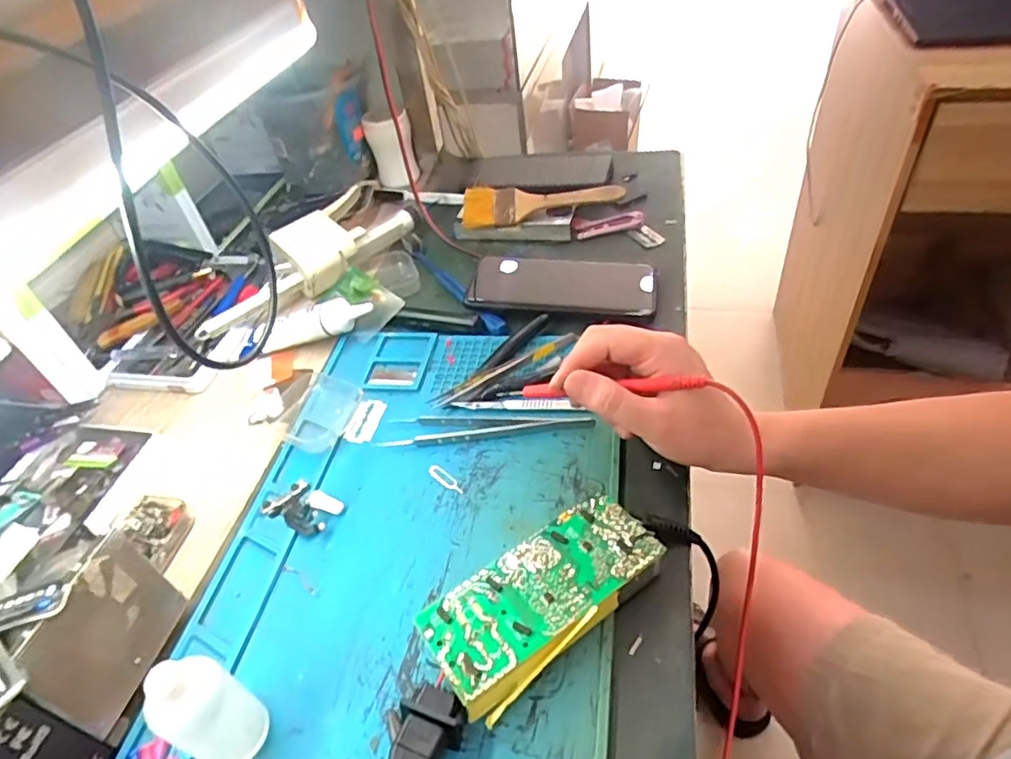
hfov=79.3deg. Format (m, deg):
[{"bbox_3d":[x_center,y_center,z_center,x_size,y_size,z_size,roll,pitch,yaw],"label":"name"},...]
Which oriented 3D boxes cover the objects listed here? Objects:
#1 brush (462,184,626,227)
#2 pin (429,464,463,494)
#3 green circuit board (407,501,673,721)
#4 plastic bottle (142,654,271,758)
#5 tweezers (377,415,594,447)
[{"bbox_3d":[0.036,-0.180,0.623,0.161,0.014,0.060,2,50,11],"label":"brush"},{"bbox_3d":[-0.041,0.069,0.424,0.034,0.004,0.010,32,56,33],"label":"pin"},{"bbox_3d":[0.022,0.121,0.339,0.132,0.028,0.061,-29,48,-21],"label":"green circuit board"},{"bbox_3d":[-0.140,0.159,0.291,0.029,0.077,0.035,15,48,21],"label":"plastic bottle"},{"bbox_3d":[-0.016,0.038,0.444,0.151,0.009,0.027,2,45,9],"label":"tweezers"}]

